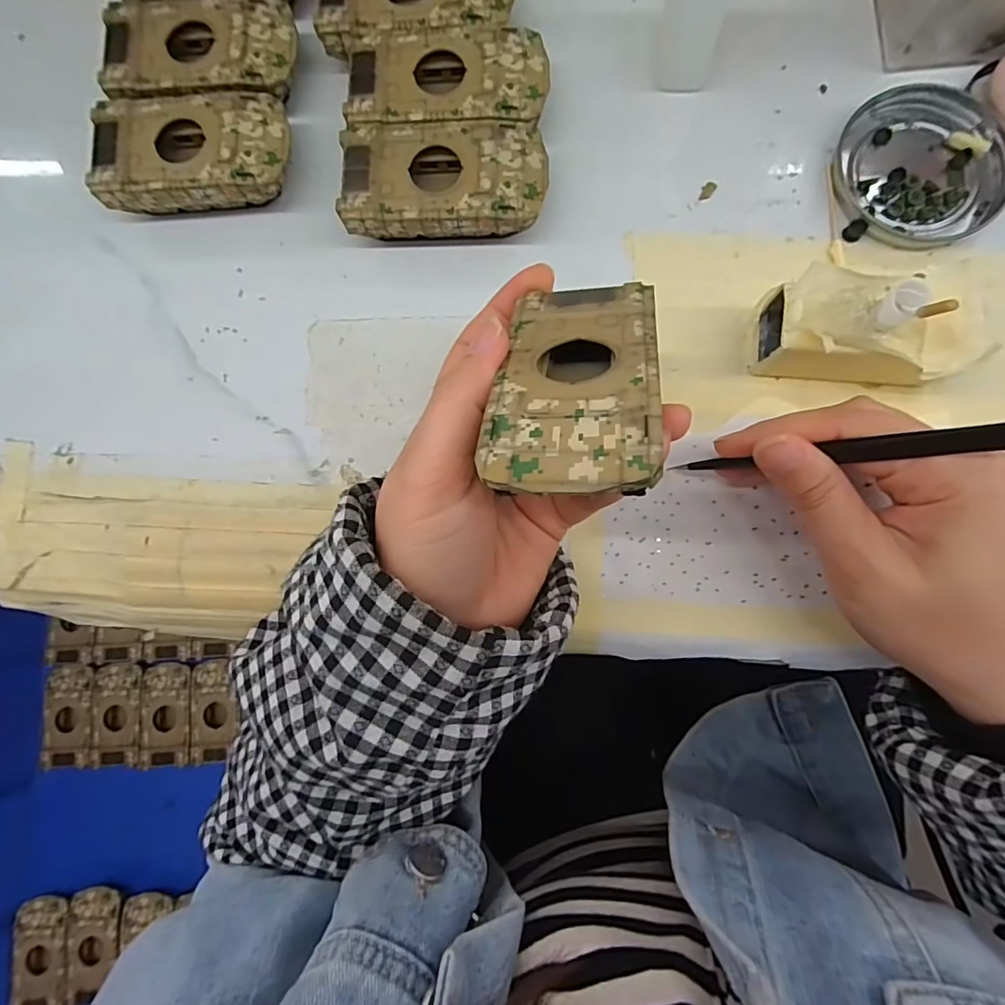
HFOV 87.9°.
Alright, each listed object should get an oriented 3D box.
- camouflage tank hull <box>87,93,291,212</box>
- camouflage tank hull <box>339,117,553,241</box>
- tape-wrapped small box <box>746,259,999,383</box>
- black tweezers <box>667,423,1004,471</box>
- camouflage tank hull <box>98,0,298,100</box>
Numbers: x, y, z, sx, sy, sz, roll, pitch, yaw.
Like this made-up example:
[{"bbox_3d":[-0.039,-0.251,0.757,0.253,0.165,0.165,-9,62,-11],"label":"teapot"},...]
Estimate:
[{"bbox_3d":[-0.154,-0.176,0.267,0.094,0.027,0.052,-4,83,4],"label":"camouflage tank hull"},{"bbox_3d":[-0.027,-0.154,0.256,0.095,0.025,0.052,-3,83,4],"label":"camouflage tank hull"},{"bbox_3d":[0.156,-0.074,0.222,0.081,0.049,0.046,3,83,4],"label":"tape-wrapped small box"},{"bbox_3d":[0.120,-0.018,0.188,0.009,0.132,0.007,10,82,-35],"label":"black tweezers"},{"bbox_3d":[-0.153,-0.229,0.272,0.093,0.027,0.054,5,84,5],"label":"camouflage tank hull"}]

